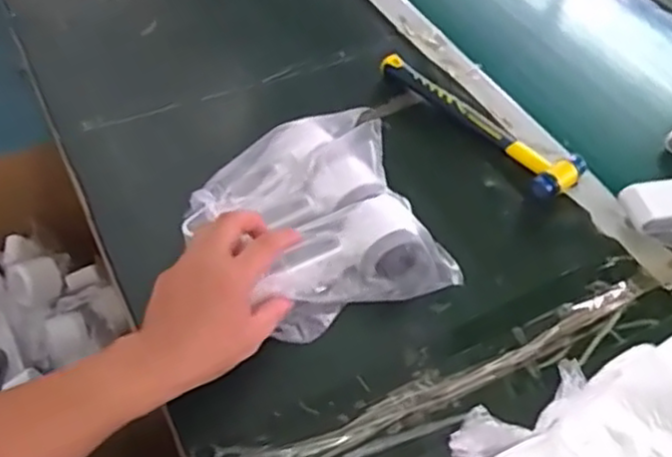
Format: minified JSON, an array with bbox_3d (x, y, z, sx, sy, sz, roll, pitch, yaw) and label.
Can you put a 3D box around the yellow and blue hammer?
[{"bbox_3d":[0.134,-0.108,0.713,0.052,0.022,0.243,-34,58,-27],"label":"yellow and blue hammer"}]

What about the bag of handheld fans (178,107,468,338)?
[{"bbox_3d":[-0.021,-0.009,0.575,0.171,0.088,0.186,-19,52,-17],"label":"bag of handheld fans"}]

